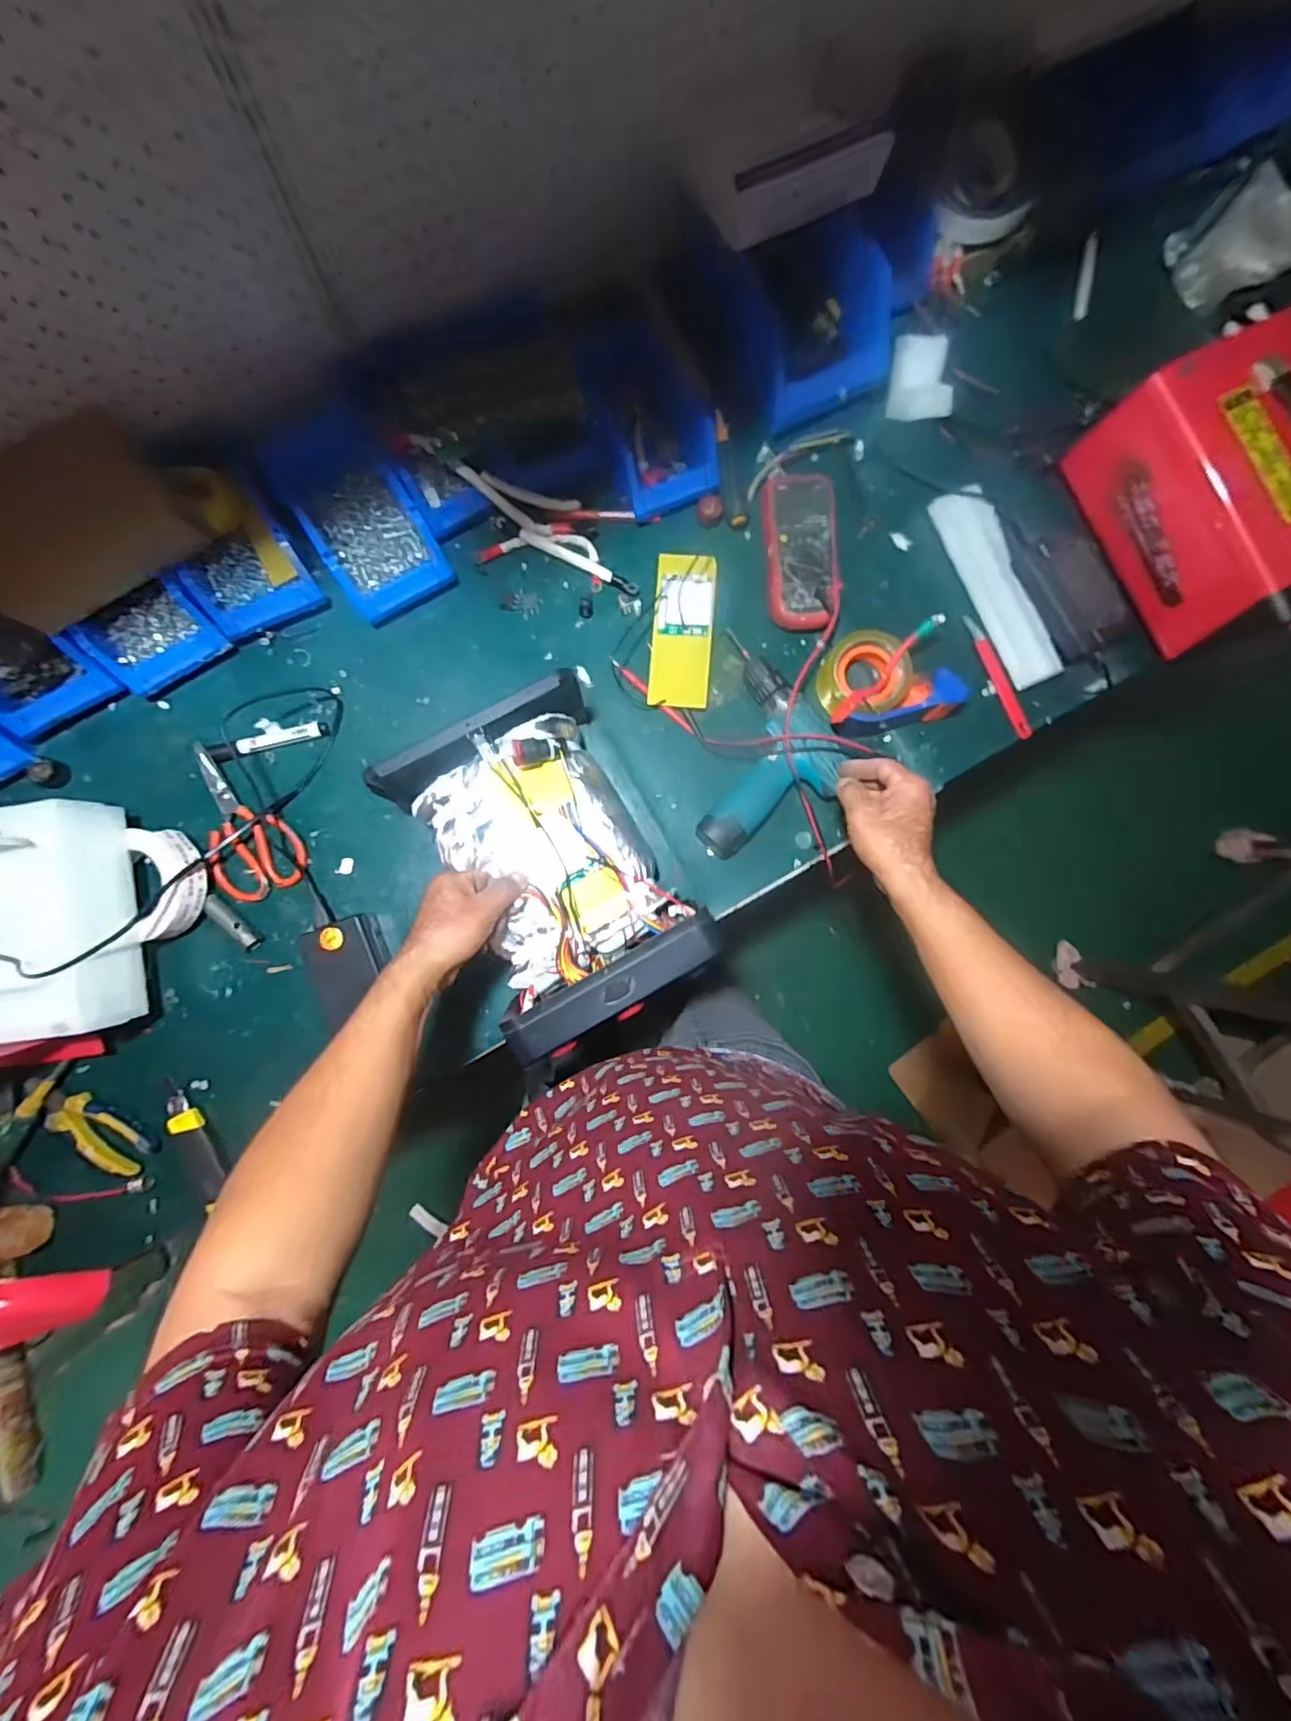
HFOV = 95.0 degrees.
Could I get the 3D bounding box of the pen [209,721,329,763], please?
[{"bbox_3d":[-0.424,-0.137,0.672,0.121,0.013,0.020,-20,89,-20],"label":"pen"}]

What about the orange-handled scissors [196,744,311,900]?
[{"bbox_3d":[-0.445,-0.046,0.666,0.092,0.013,0.176,-13,93,-15],"label":"orange-handled scissors"}]

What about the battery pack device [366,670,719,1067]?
[{"bbox_3d":[-0.095,0.004,0.621,0.211,0.159,0.314,-28,89,-5],"label":"battery pack device"}]

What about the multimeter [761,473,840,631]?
[{"bbox_3d":[0.187,-0.371,0.714,0.086,0.039,0.186,-3,87,-4],"label":"multimeter"}]

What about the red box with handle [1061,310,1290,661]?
[{"bbox_3d":[0.686,-0.422,0.695,0.221,0.159,0.304,-29,89,-5],"label":"red box with handle"}]

